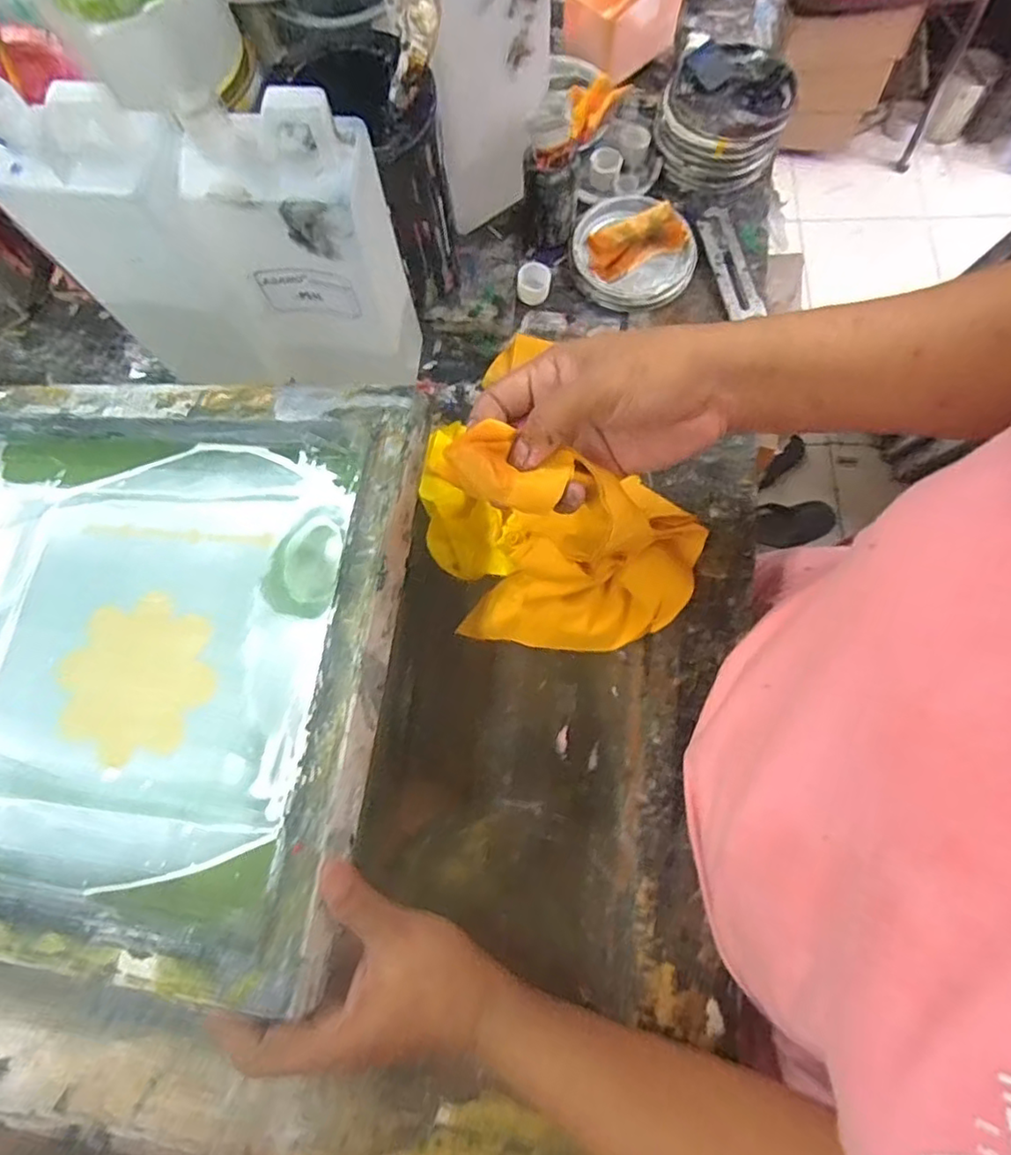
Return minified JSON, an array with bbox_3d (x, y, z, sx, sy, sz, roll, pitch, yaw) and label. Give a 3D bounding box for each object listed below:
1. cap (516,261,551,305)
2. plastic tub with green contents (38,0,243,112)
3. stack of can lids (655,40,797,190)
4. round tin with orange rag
[{"bbox_3d":[0.023,-0.242,0.505,0.027,0.017,0.027,-1,74,2],"label":"cap"},{"bbox_3d":[-0.207,-0.319,0.358,0.093,0.047,0.093,-23,74,-4],"label":"plastic tub with green contents"},{"bbox_3d":[0.184,-0.389,0.524,0.101,0.045,0.107,28,77,10],"label":"stack of can lids"},{"bbox_3d":[0.105,-0.266,0.510,0.097,0.026,0.097,-1,74,2],"label":"round tin with orange rag"}]

